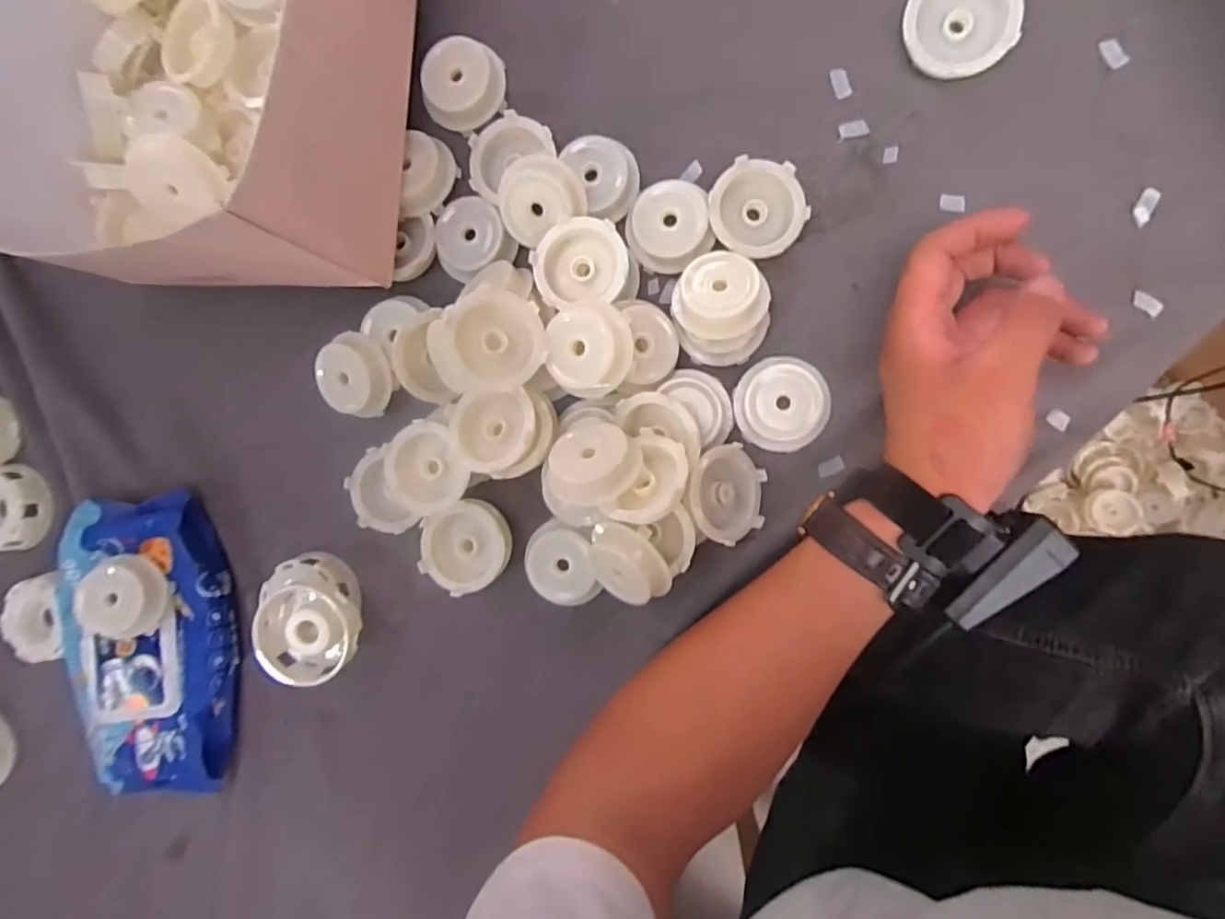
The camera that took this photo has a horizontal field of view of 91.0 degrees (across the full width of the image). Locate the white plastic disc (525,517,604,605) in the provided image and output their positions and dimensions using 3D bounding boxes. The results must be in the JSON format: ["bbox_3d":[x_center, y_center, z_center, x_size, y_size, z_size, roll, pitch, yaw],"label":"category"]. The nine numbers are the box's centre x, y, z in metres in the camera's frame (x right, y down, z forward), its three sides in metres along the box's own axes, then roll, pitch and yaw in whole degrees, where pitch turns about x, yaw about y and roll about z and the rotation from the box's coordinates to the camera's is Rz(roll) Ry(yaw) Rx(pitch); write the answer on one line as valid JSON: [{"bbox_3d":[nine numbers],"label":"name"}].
[{"bbox_3d":[-0.030,0.062,0.368,0.047,0.019,0.046,7,93,9],"label":"white plastic disc"}]

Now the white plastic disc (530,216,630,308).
[{"bbox_3d":[-0.018,-0.114,0.351,0.054,0.018,0.048,-5,91,9],"label":"white plastic disc"}]

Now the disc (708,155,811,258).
[{"bbox_3d":[0.084,-0.143,0.350,0.053,0.025,0.053,0,92,9],"label":"disc"}]

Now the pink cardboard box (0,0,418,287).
[{"bbox_3d":[-0.249,-0.269,0.338,0.258,0.119,0.302,4,93,9],"label":"pink cardboard box"}]

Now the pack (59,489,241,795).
[{"bbox_3d":[-0.317,0.128,0.416,0.116,0.045,0.203,-6,91,9],"label":"pack"}]

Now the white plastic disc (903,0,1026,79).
[{"bbox_3d":[0.189,-0.238,0.328,0.058,0.021,0.055,0,92,9],"label":"white plastic disc"}]

